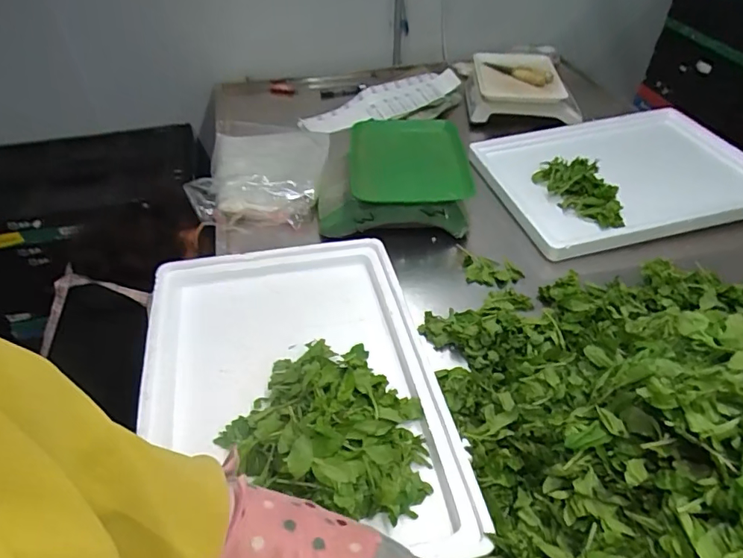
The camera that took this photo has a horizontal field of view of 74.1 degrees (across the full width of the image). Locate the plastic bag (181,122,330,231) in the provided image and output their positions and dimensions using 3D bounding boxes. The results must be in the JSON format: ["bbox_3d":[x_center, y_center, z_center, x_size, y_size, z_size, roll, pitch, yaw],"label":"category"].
[{"bbox_3d":[-0.225,-0.243,1.033,0.249,0.061,0.381,-1,44,-1],"label":"plastic bag"}]

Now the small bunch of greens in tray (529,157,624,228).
[{"bbox_3d":[0.423,-0.194,1.000,0.090,0.057,0.232,-15,46,-15],"label":"small bunch of greens in tray"}]

